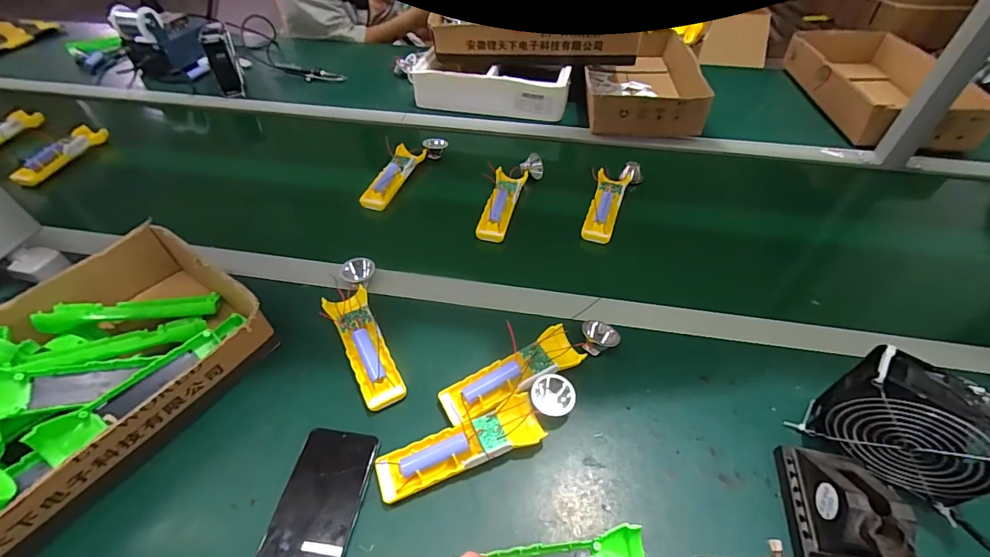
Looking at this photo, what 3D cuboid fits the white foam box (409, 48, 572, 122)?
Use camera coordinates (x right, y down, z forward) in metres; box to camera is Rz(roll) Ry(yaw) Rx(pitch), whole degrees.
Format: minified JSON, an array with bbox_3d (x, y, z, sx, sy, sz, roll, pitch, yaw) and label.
[{"bbox_3d":[-0.007,-0.407,0.920,0.316,0.090,0.101,12,48,11],"label":"white foam box"}]

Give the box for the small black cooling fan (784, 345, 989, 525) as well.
[{"bbox_3d":[0.365,0.130,0.386,0.117,0.119,0.053,30,54,25],"label":"small black cooling fan"}]

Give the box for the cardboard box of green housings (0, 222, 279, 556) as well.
[{"bbox_3d":[-0.457,0.130,0.421,0.233,0.088,0.418,27,53,23],"label":"cardboard box of green housings"}]

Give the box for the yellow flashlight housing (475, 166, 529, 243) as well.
[{"bbox_3d":[0.011,-0.120,0.698,0.048,0.025,0.154,11,48,10],"label":"yellow flashlight housing"}]

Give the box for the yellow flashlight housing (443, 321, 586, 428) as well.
[{"bbox_3d":[0.020,0.105,0.475,0.157,0.028,0.048,-24,52,-20],"label":"yellow flashlight housing"}]

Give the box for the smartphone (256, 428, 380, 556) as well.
[{"bbox_3d":[-0.163,0.216,0.392,0.075,0.009,0.158,7,48,7],"label":"smartphone"}]

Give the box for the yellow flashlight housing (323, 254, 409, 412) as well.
[{"bbox_3d":[-0.158,0.058,0.519,0.062,0.031,0.202,-17,50,-15],"label":"yellow flashlight housing"}]

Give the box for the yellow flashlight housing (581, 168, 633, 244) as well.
[{"bbox_3d":[0.180,-0.123,0.698,0.052,0.029,0.172,13,49,12],"label":"yellow flashlight housing"}]

